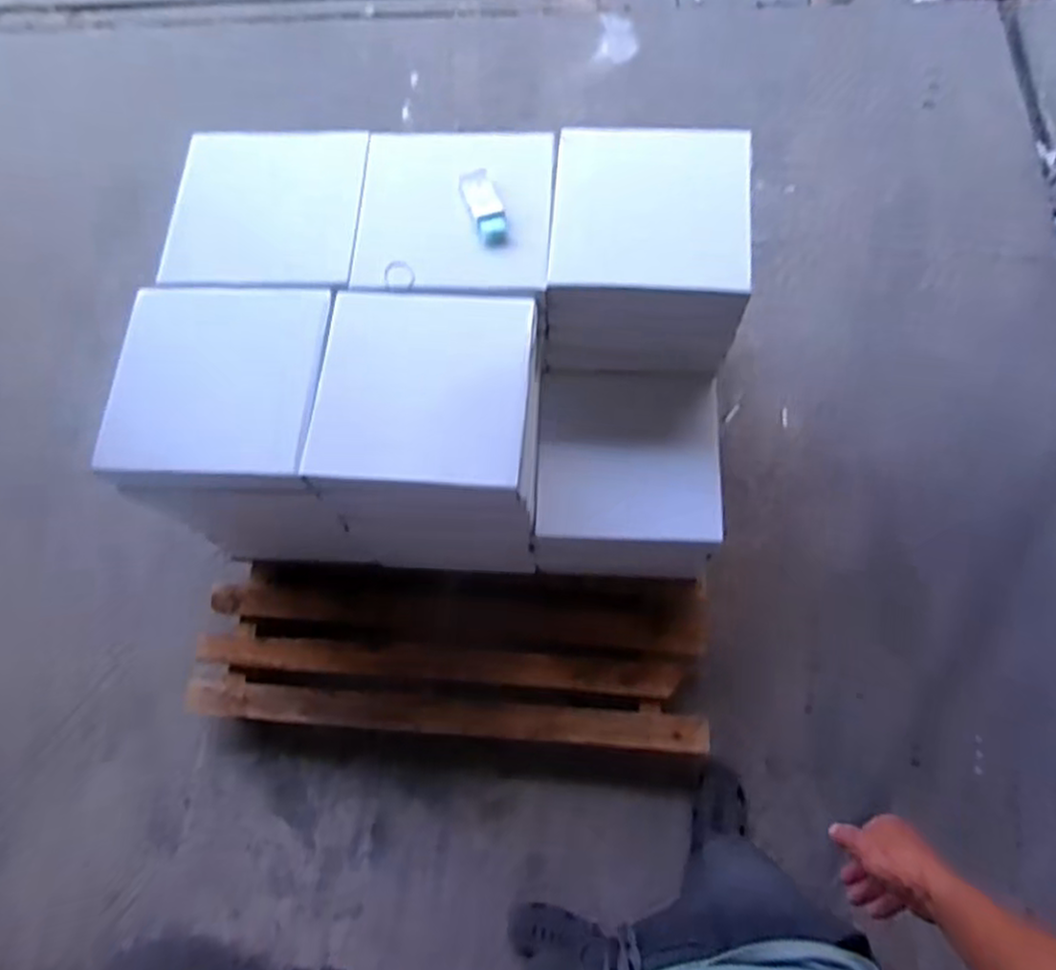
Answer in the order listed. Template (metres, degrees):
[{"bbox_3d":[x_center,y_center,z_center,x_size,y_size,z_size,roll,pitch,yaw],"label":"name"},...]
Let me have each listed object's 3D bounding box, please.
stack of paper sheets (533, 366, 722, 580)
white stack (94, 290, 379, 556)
[{"bbox_3d":[0.187,-0.009,1.386,0.319,0.228,0.324,2,71,4],"label":"stack of paper sheets"},{"bbox_3d":[-0.476,-0.080,1.286,0.339,0.419,0.326,0,71,3],"label":"white stack"}]

